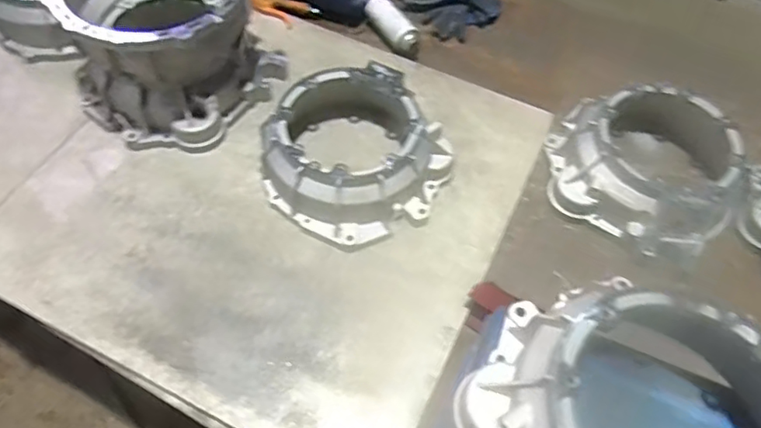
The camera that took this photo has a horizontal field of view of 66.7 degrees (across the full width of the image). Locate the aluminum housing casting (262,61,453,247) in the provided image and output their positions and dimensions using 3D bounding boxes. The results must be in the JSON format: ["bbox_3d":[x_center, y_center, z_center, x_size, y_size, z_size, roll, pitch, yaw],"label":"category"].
[{"bbox_3d":[-0.044,-0.104,1.003,0.282,0.140,0.282,1,58,-2],"label":"aluminum housing casting"}]

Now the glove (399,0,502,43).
[{"bbox_3d":[0.141,-0.476,1.310,0.142,0.050,0.205,-35,66,-21],"label":"glove"}]

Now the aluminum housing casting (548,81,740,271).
[{"bbox_3d":[0.462,-0.086,1.018,0.324,0.131,0.284,35,63,18],"label":"aluminum housing casting"}]

